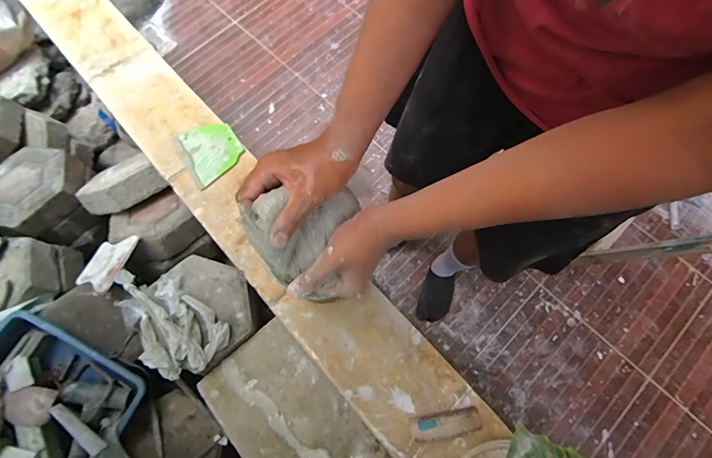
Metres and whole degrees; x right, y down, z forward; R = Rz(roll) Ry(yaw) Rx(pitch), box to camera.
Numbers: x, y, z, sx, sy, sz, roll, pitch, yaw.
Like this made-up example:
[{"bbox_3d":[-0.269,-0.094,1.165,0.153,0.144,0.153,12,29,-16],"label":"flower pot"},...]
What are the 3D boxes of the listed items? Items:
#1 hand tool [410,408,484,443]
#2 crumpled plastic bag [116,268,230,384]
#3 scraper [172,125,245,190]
[{"bbox_3d":[0.131,0.282,0.533,0.098,0.009,0.034,-9,71,-4],"label":"hand tool"},{"bbox_3d":[-0.354,0.162,0.684,0.243,0.037,0.132,38,75,12],"label":"crumpled plastic bag"},{"bbox_3d":[-0.271,-0.147,0.688,0.104,0.007,0.118,-33,74,-11],"label":"scraper"}]

